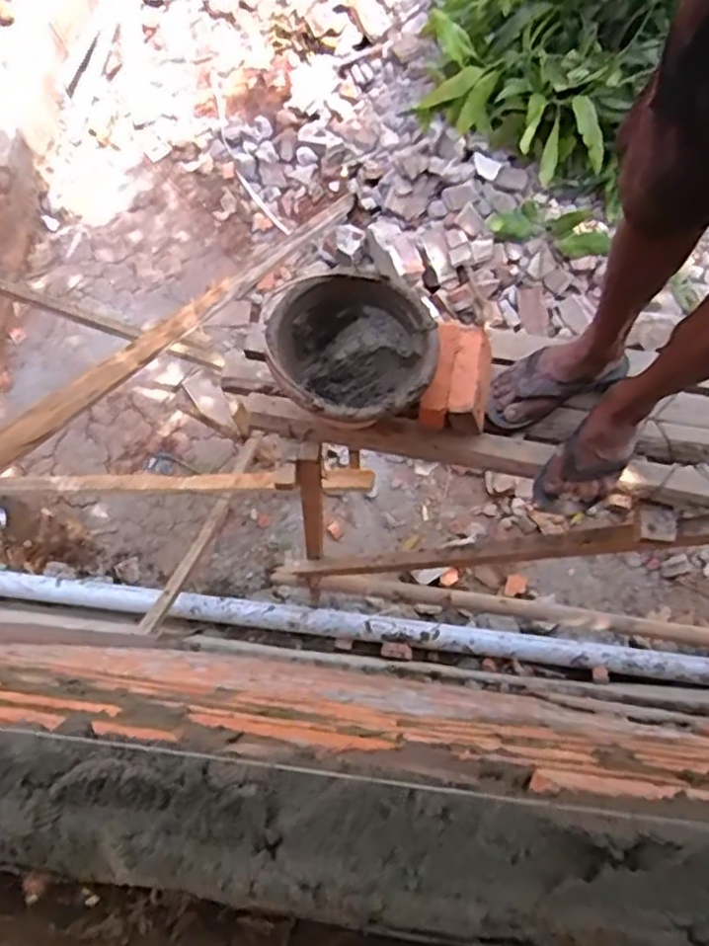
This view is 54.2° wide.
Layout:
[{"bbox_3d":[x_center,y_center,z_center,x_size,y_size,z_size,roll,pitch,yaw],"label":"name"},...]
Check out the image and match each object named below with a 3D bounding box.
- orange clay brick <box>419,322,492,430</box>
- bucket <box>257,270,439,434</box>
[{"bbox_3d":[0.172,-0.159,1.132,0.100,0.068,0.162,12,76,5],"label":"orange clay brick"},{"bbox_3d":[-0.004,-0.177,1.077,0.235,0.131,0.239,-1,75,2],"label":"bucket"}]

